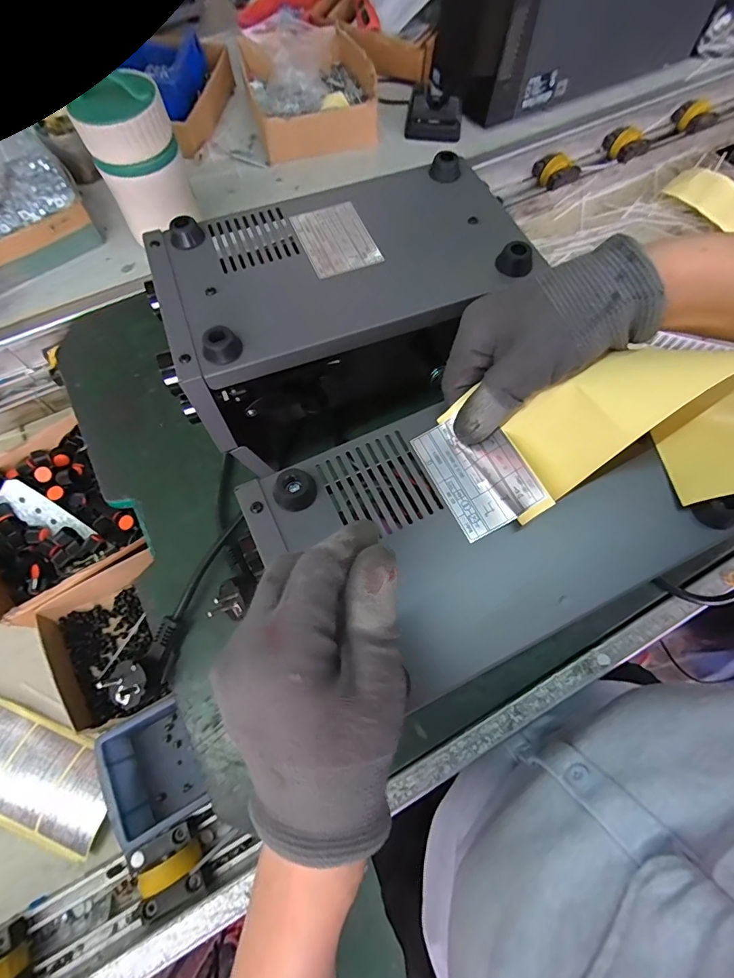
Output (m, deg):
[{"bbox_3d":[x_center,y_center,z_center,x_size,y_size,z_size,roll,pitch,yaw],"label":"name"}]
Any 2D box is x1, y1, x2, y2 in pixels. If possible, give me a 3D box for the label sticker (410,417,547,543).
[{"bbox_3d":[0.064,-0.012,0.261,0.049,0.006,0.073,-34,67,16],"label":"label sticker"}]

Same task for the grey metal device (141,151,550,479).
[{"bbox_3d":[-0.012,-0.145,0.404,0.284,0.181,0.151,-20,69,-9],"label":"grey metal device"}]

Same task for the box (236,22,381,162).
[{"bbox_3d":[-0.089,-0.615,0.672,0.187,0.063,0.230,-16,68,-7],"label":"box"}]

